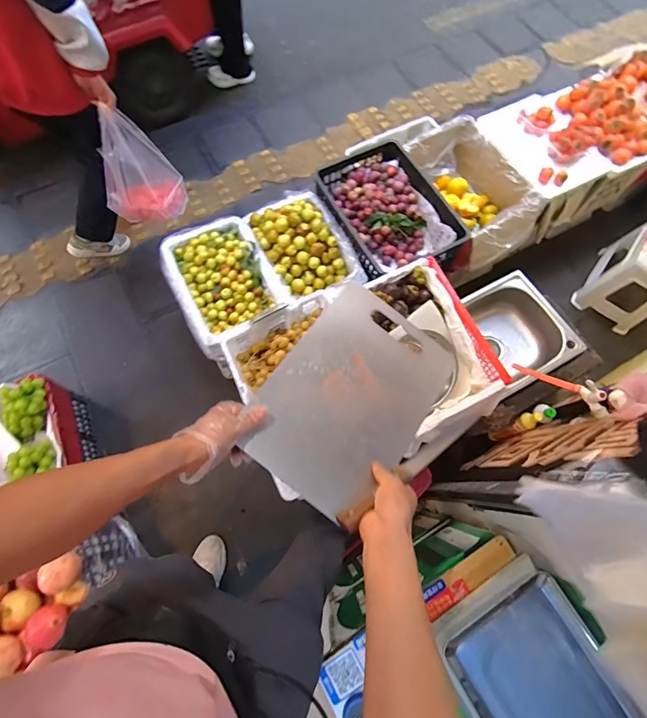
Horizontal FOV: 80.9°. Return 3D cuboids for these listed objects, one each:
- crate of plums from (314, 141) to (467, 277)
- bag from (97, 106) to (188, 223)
[{"bbox_3d":[0.226,-0.534,1.362,0.381,0.114,0.525,-23,74,-8],"label":"crate of plums"},{"bbox_3d":[-0.637,-0.625,1.305,0.199,0.303,0.238,43,76,12],"label":"bag"}]

